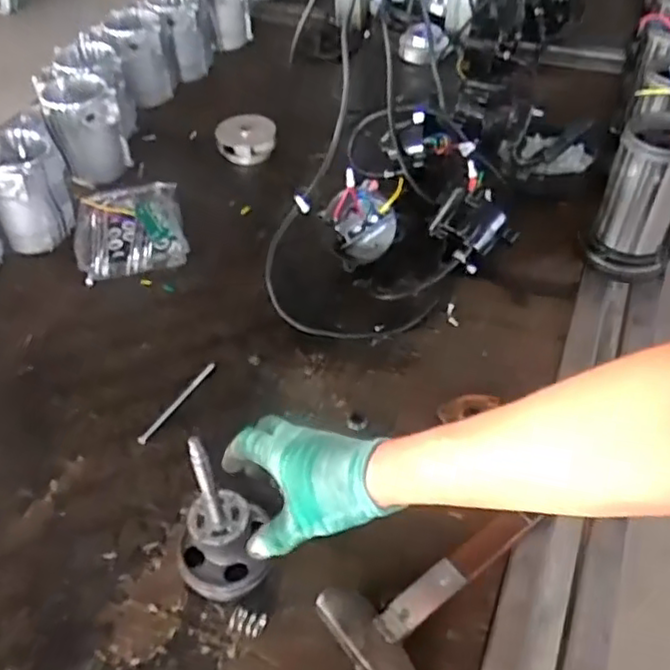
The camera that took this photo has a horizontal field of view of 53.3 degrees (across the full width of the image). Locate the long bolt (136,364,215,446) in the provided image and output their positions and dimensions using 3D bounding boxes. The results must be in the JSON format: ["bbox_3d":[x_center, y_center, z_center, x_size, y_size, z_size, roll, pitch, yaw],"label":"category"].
[{"bbox_3d":[-0.176,0.075,0.751,0.012,0.007,0.128,24,53,22],"label":"long bolt"}]

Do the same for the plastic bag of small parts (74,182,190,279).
[{"bbox_3d":[-0.293,-0.154,0.950,0.143,0.030,0.169,-13,49,-10],"label":"plastic bag of small parts"}]

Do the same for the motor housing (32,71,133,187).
[{"bbox_3d":[-0.389,-0.331,1.044,0.112,0.121,0.112,-20,50,-16],"label":"motor housing"}]

